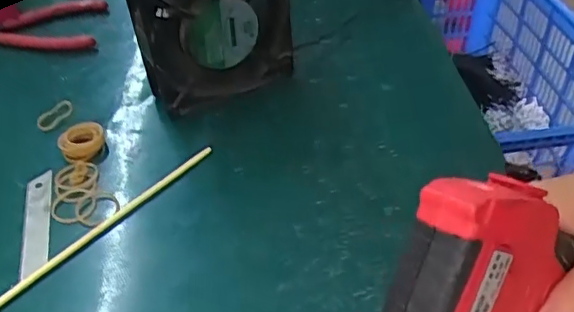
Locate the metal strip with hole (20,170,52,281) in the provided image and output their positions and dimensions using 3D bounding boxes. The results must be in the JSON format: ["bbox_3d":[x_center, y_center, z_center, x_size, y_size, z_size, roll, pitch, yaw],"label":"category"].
[{"bbox_3d":[-0.176,0.046,0.402,0.018,0.004,0.092,-9,46,-9],"label":"metal strip with hole"}]

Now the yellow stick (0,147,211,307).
[{"bbox_3d":[-0.125,0.048,0.398,0.009,0.007,0.196,30,52,32],"label":"yellow stick"}]

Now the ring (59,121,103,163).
[{"bbox_3d":[-0.163,-0.014,0.453,0.034,0.011,0.041,-17,44,-13],"label":"ring"}]

